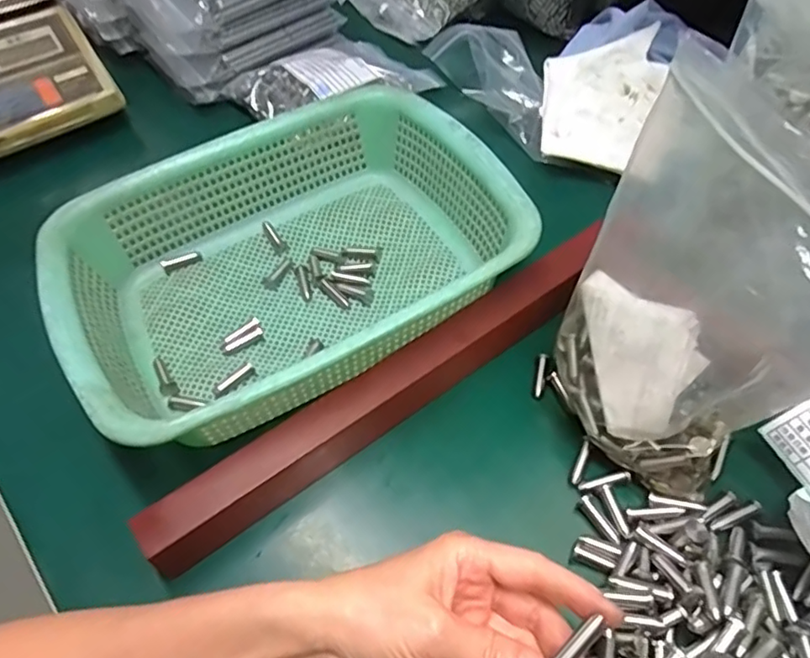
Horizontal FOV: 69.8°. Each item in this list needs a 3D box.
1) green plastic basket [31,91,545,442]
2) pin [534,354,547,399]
[{"bbox_3d":[-0.079,-0.047,0.409,0.289,0.080,0.218,-29,58,-16],"label":"green plastic basket"},{"bbox_3d":[0.092,0.031,0.391,0.005,0.005,0.031,9,56,10],"label":"pin"}]

